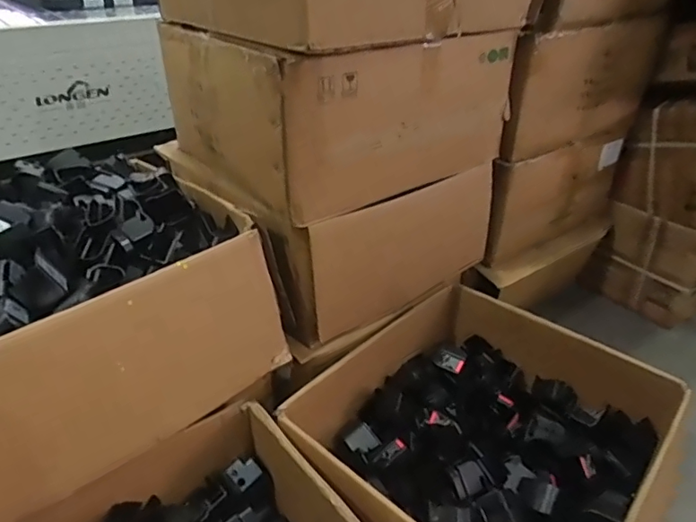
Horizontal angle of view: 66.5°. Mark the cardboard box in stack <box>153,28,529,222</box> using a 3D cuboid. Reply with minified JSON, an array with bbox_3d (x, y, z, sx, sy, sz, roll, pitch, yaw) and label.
[{"bbox_3d":[-0.003,-0.352,1.132,0.596,0.275,0.479,-21,37,-30],"label":"cardboard box in stack"}]

